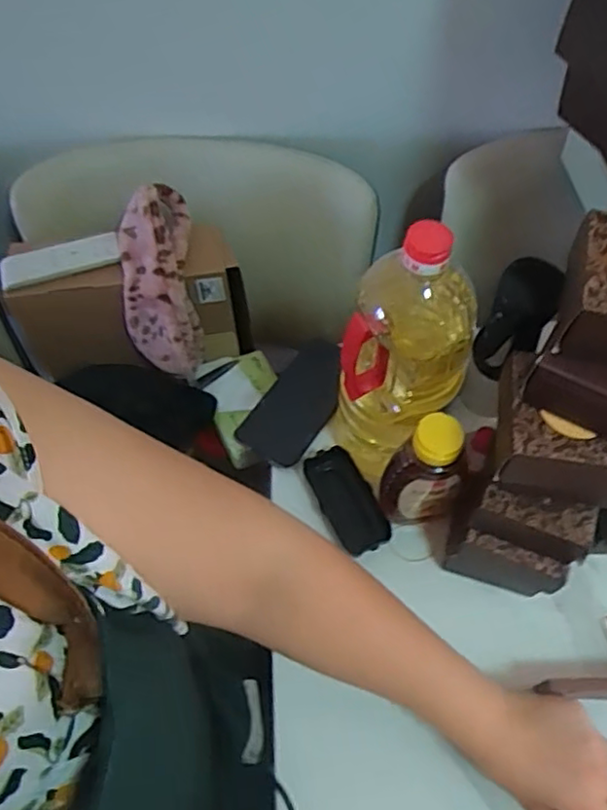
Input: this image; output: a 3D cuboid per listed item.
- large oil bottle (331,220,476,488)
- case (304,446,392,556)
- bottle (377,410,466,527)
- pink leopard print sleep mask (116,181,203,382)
[{"bbox_3d":[0.090,-0.042,0.554,0.109,0.262,0.092,-35,66,-17],"label":"large oil bottle"},{"bbox_3d":[0.045,0.095,0.642,0.051,0.021,0.113,-24,63,-12],"label":"case"},{"bbox_3d":[0.107,0.068,0.580,0.058,0.140,0.053,-28,64,-14],"label":"bottle"},{"bbox_3d":[-0.171,-0.135,0.756,0.083,0.231,0.063,-4,21,-1],"label":"pink leopard print sleep mask"}]

